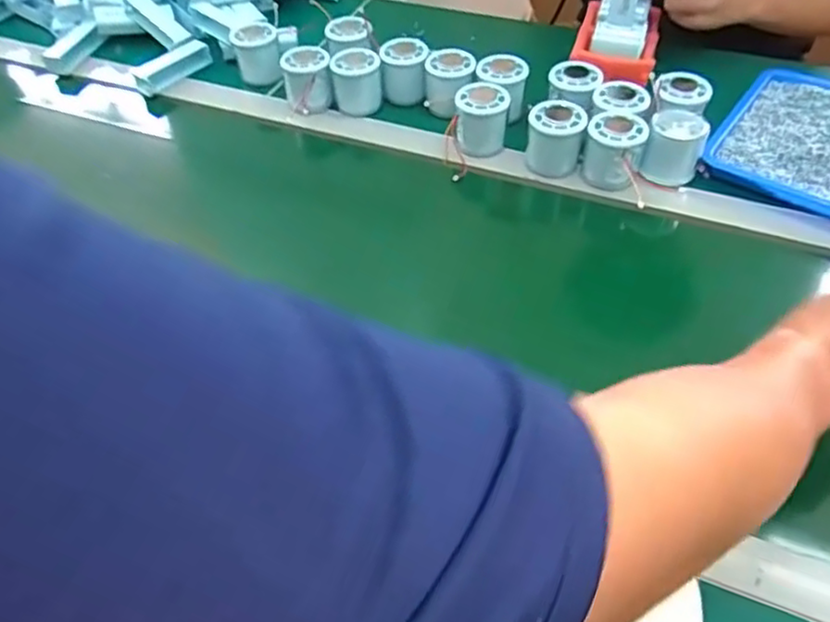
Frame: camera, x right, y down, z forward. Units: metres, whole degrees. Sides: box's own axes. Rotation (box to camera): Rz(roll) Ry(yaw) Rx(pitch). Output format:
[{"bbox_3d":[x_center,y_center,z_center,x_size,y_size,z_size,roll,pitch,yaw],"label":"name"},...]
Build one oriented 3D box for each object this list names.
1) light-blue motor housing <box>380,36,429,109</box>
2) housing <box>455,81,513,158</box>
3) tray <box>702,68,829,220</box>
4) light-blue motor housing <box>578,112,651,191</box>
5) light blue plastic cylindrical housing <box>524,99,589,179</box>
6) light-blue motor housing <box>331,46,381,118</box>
[{"bbox_3d":[-0.011,-0.286,0.766,0.054,0.059,0.049,-3,50,0],"label":"light-blue motor housing"},{"bbox_3d":[0.073,-0.207,0.687,0.054,0.058,0.056,8,51,10],"label":"housing"},{"bbox_3d":[0.425,-0.185,0.678,0.171,0.023,0.208,25,55,22],"label":"tray"},{"bbox_3d":[0.202,-0.164,0.649,0.055,0.058,0.058,19,53,18],"label":"light-blue motor housing"},{"bbox_3d":[0.146,-0.181,0.667,0.057,0.059,0.050,8,51,10],"label":"light blue plastic cylindrical housing"},{"bbox_3d":[-0.068,-0.272,0.757,0.056,0.063,0.046,-3,50,0],"label":"light-blue motor housing"}]

